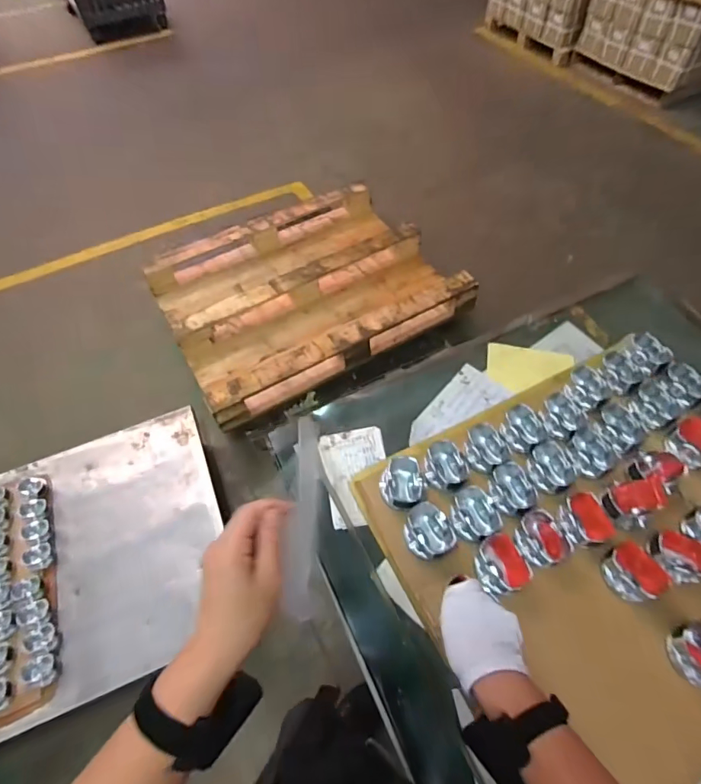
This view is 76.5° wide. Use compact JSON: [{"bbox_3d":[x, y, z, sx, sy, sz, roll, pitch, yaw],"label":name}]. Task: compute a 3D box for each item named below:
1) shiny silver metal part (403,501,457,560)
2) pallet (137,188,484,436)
[{"bbox_3d":[0.107,0.197,0.624,0.064,0.032,0.074,-38,63,-21],"label":"shiny silver metal part"},{"bbox_3d":[-0.177,-0.437,1.780,1.086,0.125,0.854,-26,59,-15],"label":"pallet"}]

